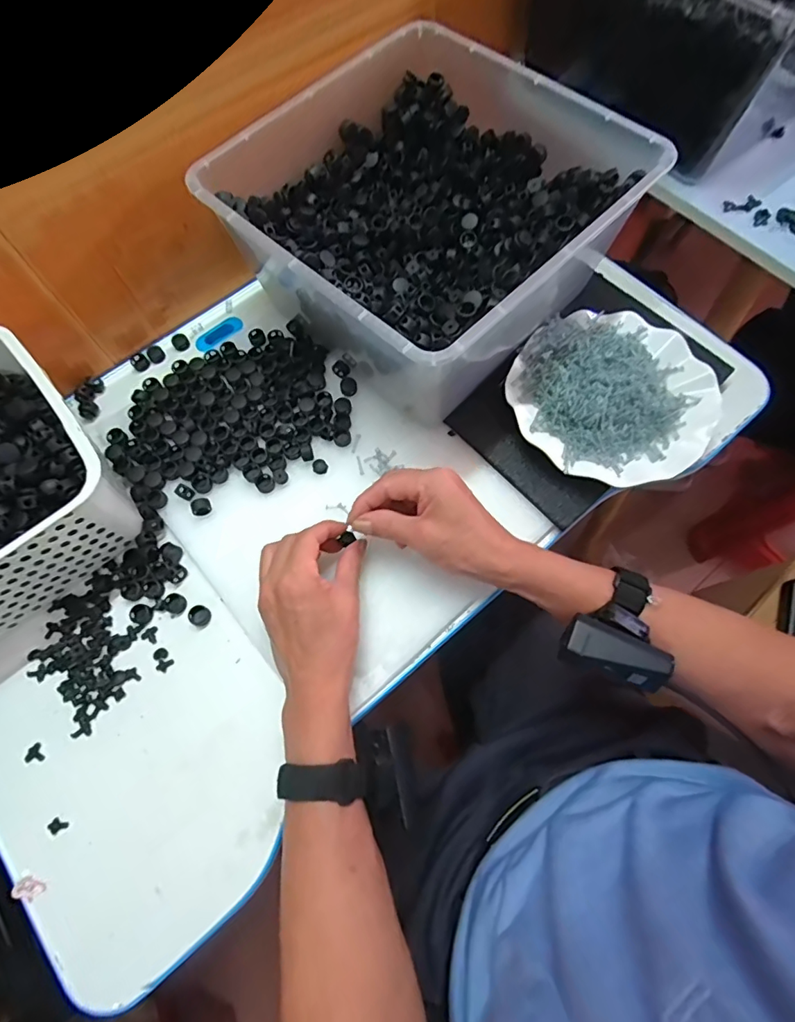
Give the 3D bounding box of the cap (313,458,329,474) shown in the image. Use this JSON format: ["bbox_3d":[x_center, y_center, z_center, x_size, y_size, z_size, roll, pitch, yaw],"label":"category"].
[{"bbox_3d":[-0.073,-0.042,0.474,0.014,0.007,0.014,-1,69,1],"label":"cap"}]

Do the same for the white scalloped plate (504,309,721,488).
[{"bbox_3d":[0.201,-0.110,0.468,0.175,0.022,0.177,-1,69,1],"label":"white scalloped plate"}]

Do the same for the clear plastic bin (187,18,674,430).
[{"bbox_3d":[0.025,-0.264,0.473,0.294,0.130,0.294,41,75,15],"label":"clear plastic bin"}]

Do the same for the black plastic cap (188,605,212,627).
[{"bbox_3d":[-0.173,0.092,0.438,0.018,0.004,0.019,-1,69,1],"label":"black plastic cap"}]

